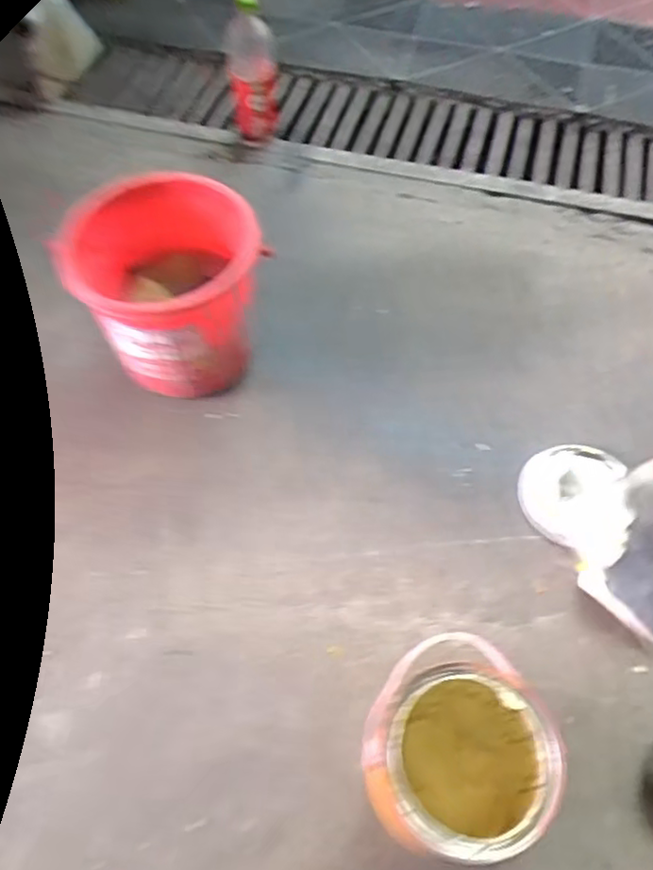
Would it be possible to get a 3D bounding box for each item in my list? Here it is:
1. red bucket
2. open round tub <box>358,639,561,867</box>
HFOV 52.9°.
[{"bbox_3d":[-0.222,-0.188,0.904,0.244,0.229,0.222,1,58,-2],"label":"red bucket"},{"bbox_3d":[0.125,0.311,0.646,0.166,0.159,0.169,1,58,-2],"label":"open round tub"}]

